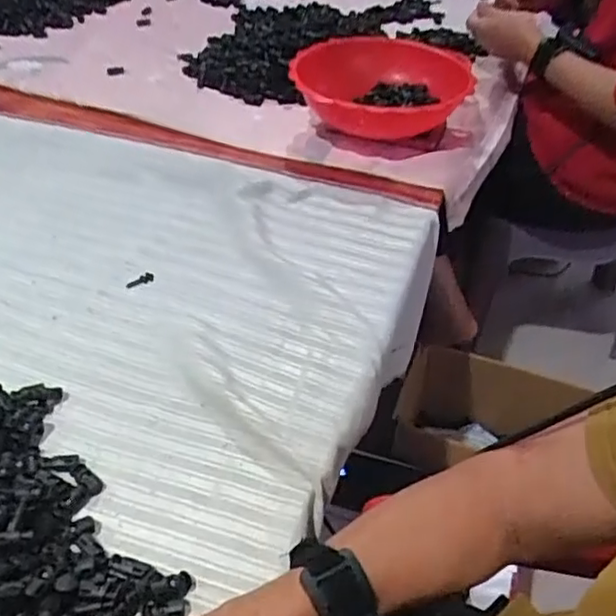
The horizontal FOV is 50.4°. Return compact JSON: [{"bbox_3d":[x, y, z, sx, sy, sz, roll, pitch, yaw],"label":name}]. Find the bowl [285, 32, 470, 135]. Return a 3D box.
[{"bbox_3d":[0.104,-0.307,0.962,0.249,0.122,0.296,2,41,0],"label":"bowl"}]

